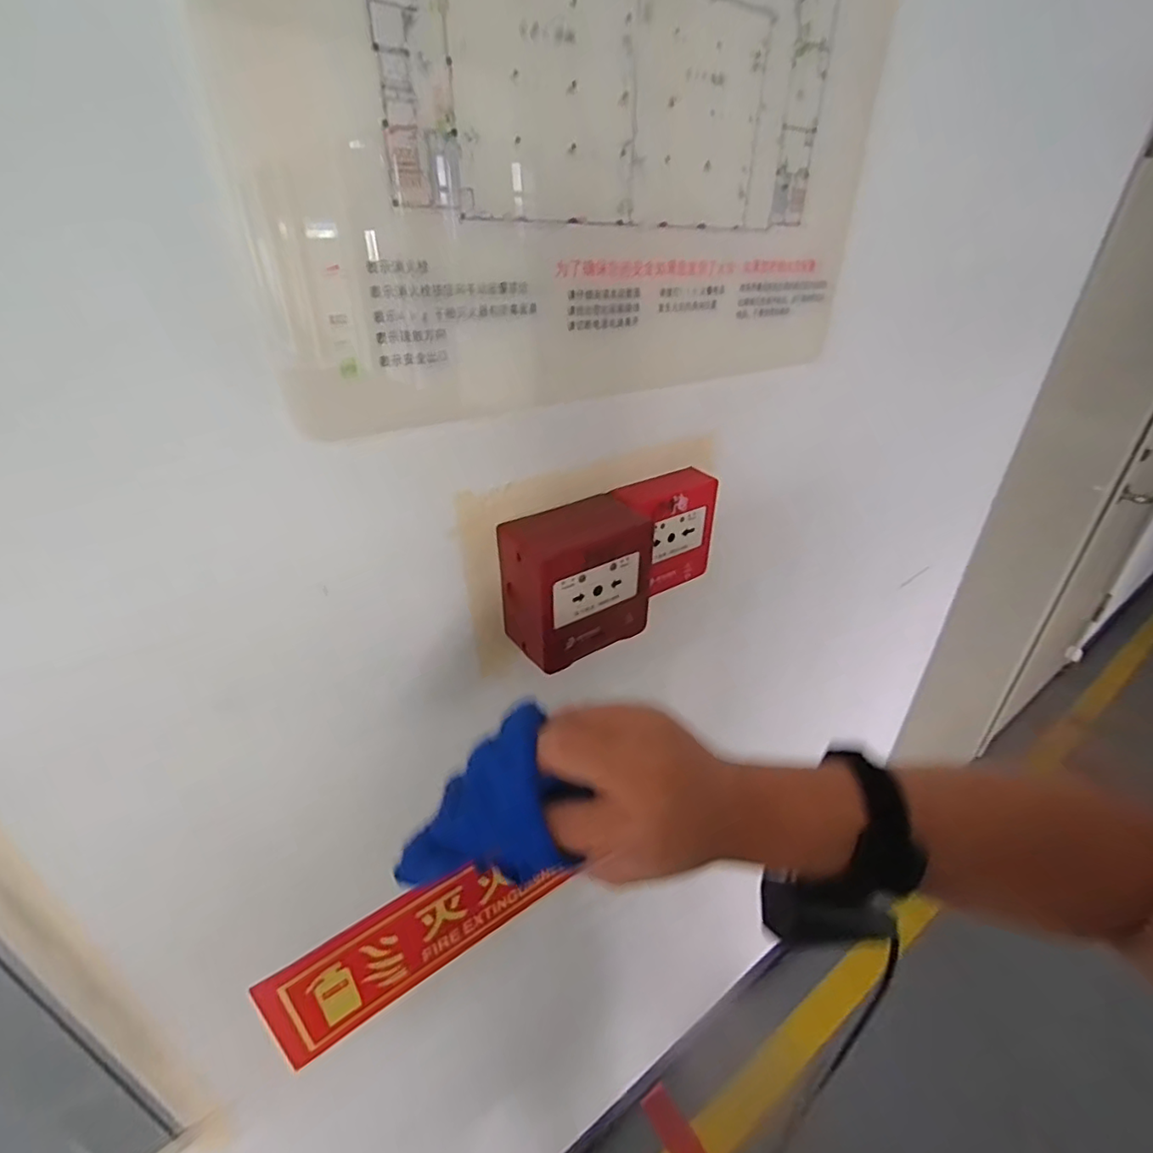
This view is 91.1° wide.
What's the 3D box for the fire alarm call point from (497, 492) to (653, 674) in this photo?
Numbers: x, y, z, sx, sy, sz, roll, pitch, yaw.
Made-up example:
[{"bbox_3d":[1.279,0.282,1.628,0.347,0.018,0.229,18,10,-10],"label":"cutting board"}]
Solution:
[{"bbox_3d":[0.000,0.002,0.379,0.093,0.084,0.052,-20,36,-31],"label":"fire alarm call point"}]

